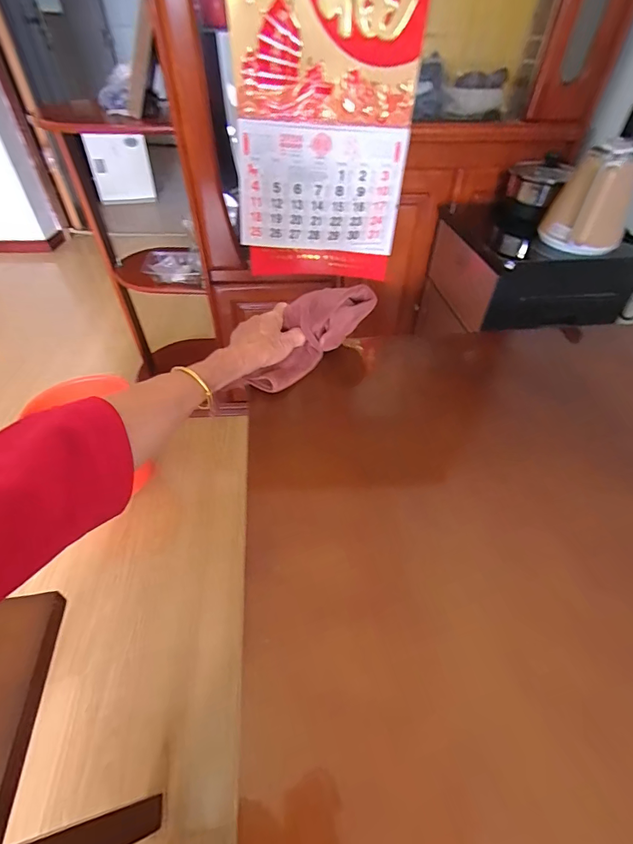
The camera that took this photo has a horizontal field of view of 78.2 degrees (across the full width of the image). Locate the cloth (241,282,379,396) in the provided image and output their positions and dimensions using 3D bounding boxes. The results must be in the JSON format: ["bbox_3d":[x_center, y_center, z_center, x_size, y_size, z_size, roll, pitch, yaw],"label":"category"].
[{"bbox_3d":[-0.011,-0.114,0.511,0.085,0.051,0.194,37,81,28],"label":"cloth"}]

